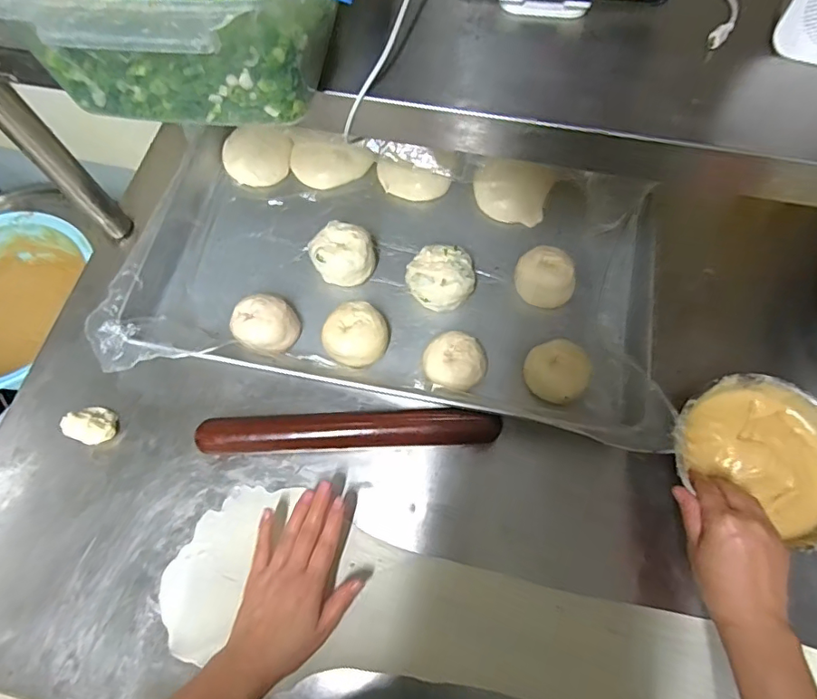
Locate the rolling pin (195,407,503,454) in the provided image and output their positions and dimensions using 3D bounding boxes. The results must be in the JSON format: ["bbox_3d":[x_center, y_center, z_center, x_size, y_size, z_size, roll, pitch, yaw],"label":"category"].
[{"bbox_3d":[-0.062,0.087,0.568,0.318,0.035,0.038,-3,69,1],"label":"rolling pin"}]

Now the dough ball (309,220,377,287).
[{"bbox_3d":[-0.081,-0.115,0.645,0.073,0.055,0.071,-1,69,2],"label":"dough ball"}]

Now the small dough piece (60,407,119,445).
[{"bbox_3d":[-0.356,0.084,0.581,0.045,0.035,0.041,-1,69,2],"label":"small dough piece"}]

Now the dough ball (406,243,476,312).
[{"bbox_3d":[0.041,-0.083,0.630,0.074,0.052,0.074,-1,69,2],"label":"dough ball"}]

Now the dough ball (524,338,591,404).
[{"bbox_3d":[0.166,0.023,0.575,0.069,0.036,0.069,-1,69,2],"label":"dough ball"}]

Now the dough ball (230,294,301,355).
[{"bbox_3d":[-0.168,-0.029,0.612,0.067,0.048,0.068,-1,69,2],"label":"dough ball"}]

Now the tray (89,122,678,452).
[{"bbox_3d":[-0.018,-0.113,0.632,0.621,0.054,0.365,9,70,6],"label":"tray"}]

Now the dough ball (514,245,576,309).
[{"bbox_3d":[0.163,-0.084,0.623,0.069,0.046,0.064,23,72,11],"label":"dough ball"}]

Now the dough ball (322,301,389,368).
[{"bbox_3d":[-0.061,-0.014,0.608,0.072,0.046,0.069,-1,69,2],"label":"dough ball"}]

